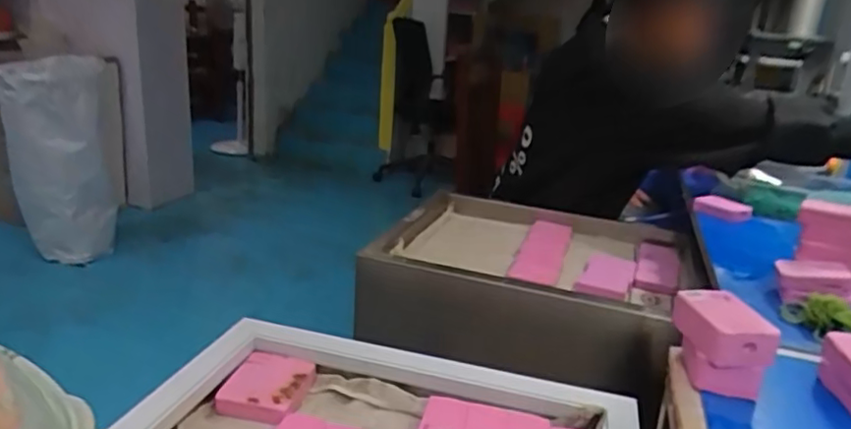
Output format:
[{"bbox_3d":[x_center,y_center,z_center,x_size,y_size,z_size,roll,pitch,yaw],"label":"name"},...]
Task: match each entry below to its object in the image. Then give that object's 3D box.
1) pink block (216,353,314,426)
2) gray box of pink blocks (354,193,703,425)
[{"bbox_3d":[-0.189,0.204,0.719,0.092,0.028,0.092,8,19,10],"label":"pink block"},{"bbox_3d":[0.171,0.111,1.025,0.472,0.150,0.378,10,19,17],"label":"gray box of pink blocks"}]

